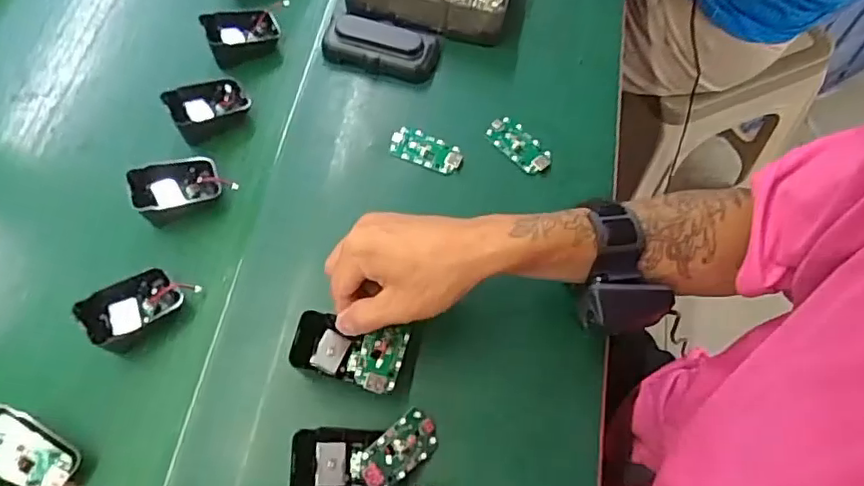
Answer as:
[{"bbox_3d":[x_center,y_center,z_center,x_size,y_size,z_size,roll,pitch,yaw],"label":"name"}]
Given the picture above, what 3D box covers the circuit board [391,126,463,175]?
[{"bbox_3d":[-0.004,-0.083,0.527,0.064,0.004,0.031,20,65,9],"label":"circuit board"}]

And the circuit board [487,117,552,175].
[{"bbox_3d":[0.079,-0.089,0.533,0.032,0.004,0.064,-40,70,-18],"label":"circuit board"}]

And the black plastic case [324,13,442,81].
[{"bbox_3d":[-0.047,-0.187,0.560,0.105,0.023,0.050,17,65,8],"label":"black plastic case"}]

